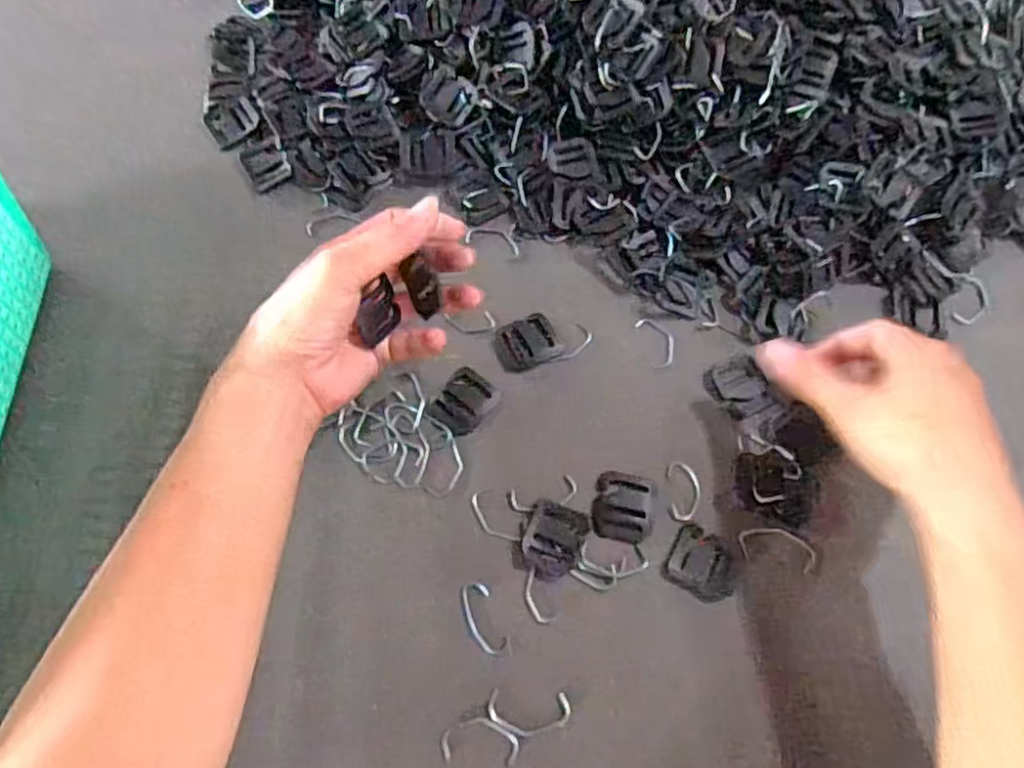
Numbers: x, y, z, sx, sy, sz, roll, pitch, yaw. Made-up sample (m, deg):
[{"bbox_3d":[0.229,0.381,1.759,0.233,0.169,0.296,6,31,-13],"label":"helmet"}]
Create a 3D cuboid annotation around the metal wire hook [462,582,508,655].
[{"bbox_3d":[-0.015,0.118,0.341,0.015,0.004,0.036,-21,70,-10],"label":"metal wire hook"}]

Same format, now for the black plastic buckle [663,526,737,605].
[{"bbox_3d":[0.099,0.093,0.351,0.035,0.004,0.032,28,70,9],"label":"black plastic buckle"}]

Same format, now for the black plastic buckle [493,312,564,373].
[{"bbox_3d":[0.008,-0.025,0.398,0.036,0.004,0.030,-20,70,-10],"label":"black plastic buckle"}]

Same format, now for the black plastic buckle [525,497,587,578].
[{"bbox_3d":[0.022,0.081,0.354,0.030,0.004,0.038,16,68,4],"label":"black plastic buckle"}]

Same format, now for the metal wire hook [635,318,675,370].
[{"bbox_3d":[0.087,-0.025,0.402,0.019,0.004,0.033,-17,70,-9],"label":"metal wire hook"}]

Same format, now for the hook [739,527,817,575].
[{"bbox_3d":[0.139,0.085,0.353,0.040,0.004,0.019,14,68,4],"label":"hook"}]

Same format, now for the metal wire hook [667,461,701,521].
[{"bbox_3d":[0.093,0.056,0.366,0.016,0.004,0.032,-3,68,-3],"label":"metal wire hook"}]

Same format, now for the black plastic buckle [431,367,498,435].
[{"bbox_3d":[-0.026,0.009,0.383,0.028,0.004,0.035,33,71,11],"label":"black plastic buckle"}]

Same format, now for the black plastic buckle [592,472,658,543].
[{"bbox_3d":[0.060,0.065,0.363,0.032,0.004,0.036,11,68,3],"label":"black plastic buckle"}]

